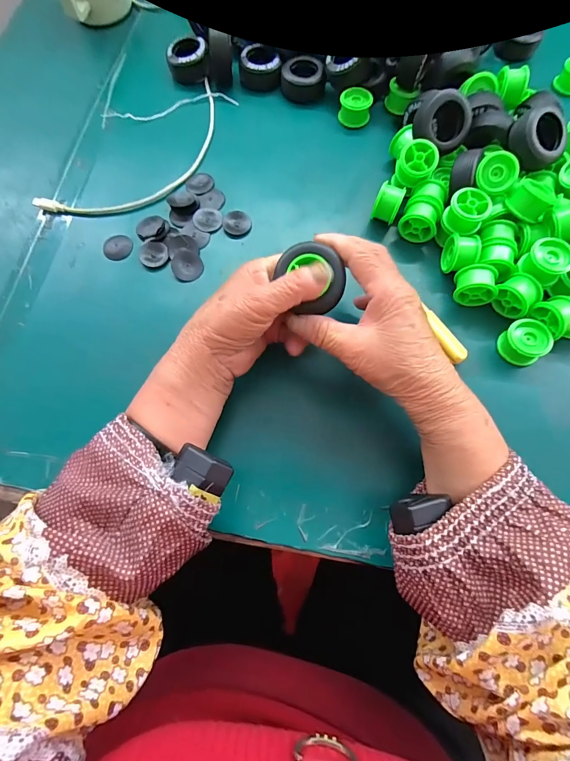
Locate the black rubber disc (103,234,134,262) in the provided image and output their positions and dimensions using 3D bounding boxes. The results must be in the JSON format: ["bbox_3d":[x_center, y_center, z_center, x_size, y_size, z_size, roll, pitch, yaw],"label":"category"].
[{"bbox_3d":[-0.159,-0.127,0.336,0.025,0.004,0.028,30,75,9],"label":"black rubber disc"}]

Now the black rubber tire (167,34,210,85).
[{"bbox_3d":[-0.111,-0.369,0.406,0.044,0.025,0.036,-16,73,-5],"label":"black rubber tire"}]

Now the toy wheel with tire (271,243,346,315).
[{"bbox_3d":[0.020,-0.073,0.248,0.038,0.021,0.049,-38,93,13],"label":"toy wheel with tire"}]

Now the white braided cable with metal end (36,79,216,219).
[{"bbox_3d":[-0.137,-0.231,0.371,0.093,0.006,0.237,42,77,13],"label":"white braided cable with metal end"}]

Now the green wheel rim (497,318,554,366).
[{"bbox_3d":[0.199,-0.031,0.296,0.030,0.027,0.034,-31,74,-9],"label":"green wheel rim"}]

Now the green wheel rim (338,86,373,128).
[{"bbox_3d":[0.077,-0.297,0.385,0.034,0.024,0.030,3,72,1],"label":"green wheel rim"}]

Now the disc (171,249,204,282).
[{"bbox_3d":[-0.092,-0.108,0.329,0.028,0.006,0.031,-31,74,-9],"label":"disc"}]

